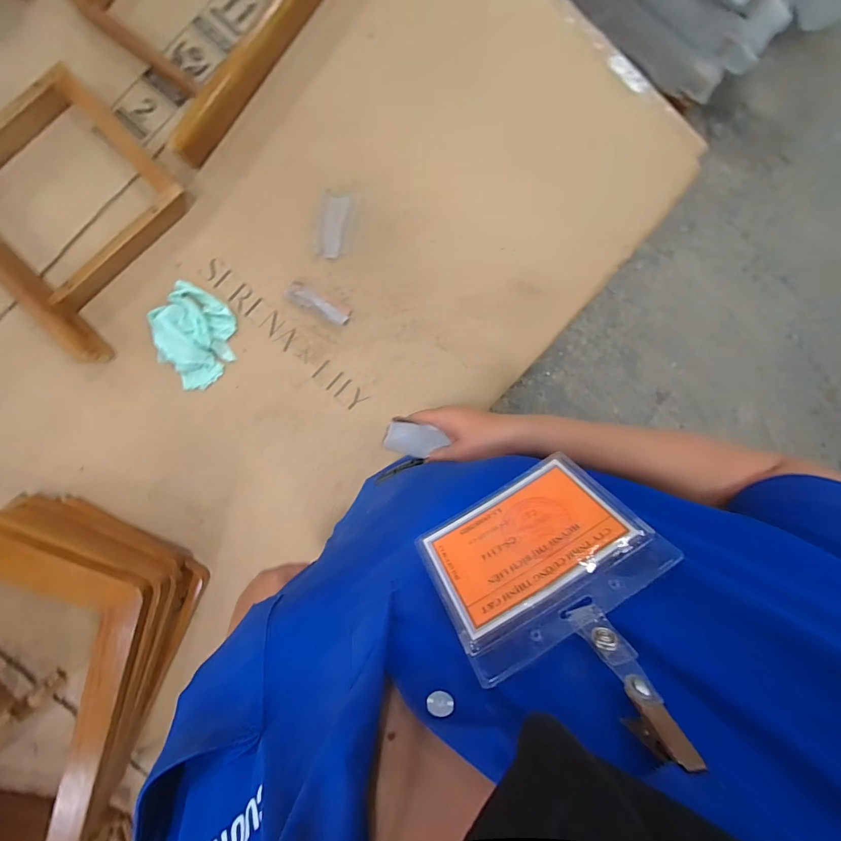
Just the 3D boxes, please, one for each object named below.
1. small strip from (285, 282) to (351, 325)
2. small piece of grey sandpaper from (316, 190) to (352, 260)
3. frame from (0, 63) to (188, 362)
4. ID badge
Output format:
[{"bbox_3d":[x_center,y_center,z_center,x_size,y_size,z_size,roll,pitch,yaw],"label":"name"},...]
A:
[{"bbox_3d":[-0.184,-0.214,0.716,0.117,0.018,0.036,25,91,-4],"label":"small strip"},{"bbox_3d":[-0.162,-0.354,0.716,0.047,0.009,0.110,15,92,-4],"label":"small piece of grey sandpaper"},{"bbox_3d":[-0.604,-0.373,0.655,0.319,0.081,0.467,-42,95,0],"label":"frame"},{"bbox_3d":[0.061,0.073,0.177,0.098,0.128,0.009,-30,126,-3],"label":"ID badge"}]

